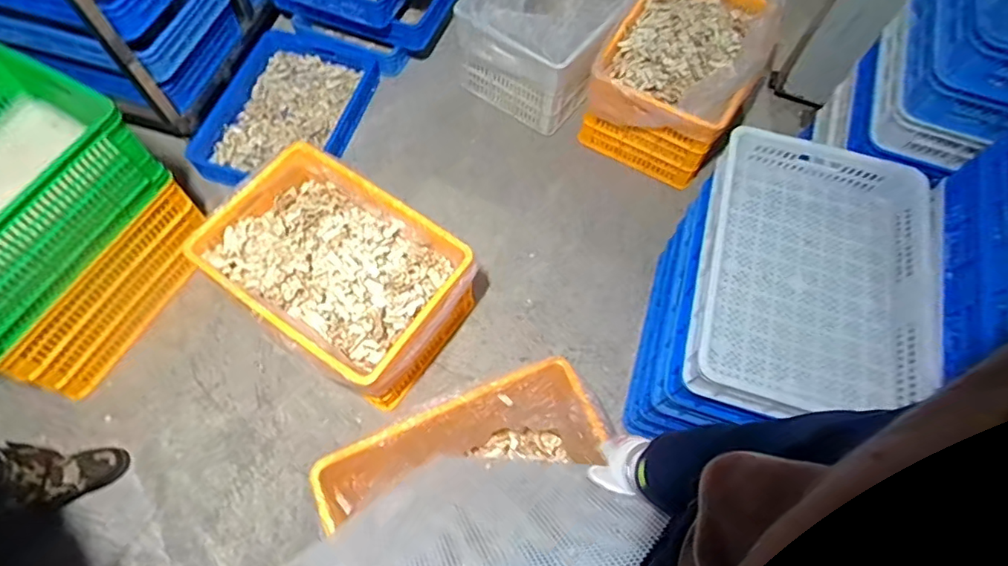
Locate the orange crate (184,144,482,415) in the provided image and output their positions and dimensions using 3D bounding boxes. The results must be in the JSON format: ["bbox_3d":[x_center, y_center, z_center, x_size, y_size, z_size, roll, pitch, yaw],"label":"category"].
[{"bbox_3d":[-0.428,-0.006,1.451,0.640,0.299,0.443,33,69,13],"label":"orange crate"}]

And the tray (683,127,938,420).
[{"bbox_3d":[0.606,-0.019,1.066,0.422,0.096,0.577,15,66,6],"label":"tray"}]

